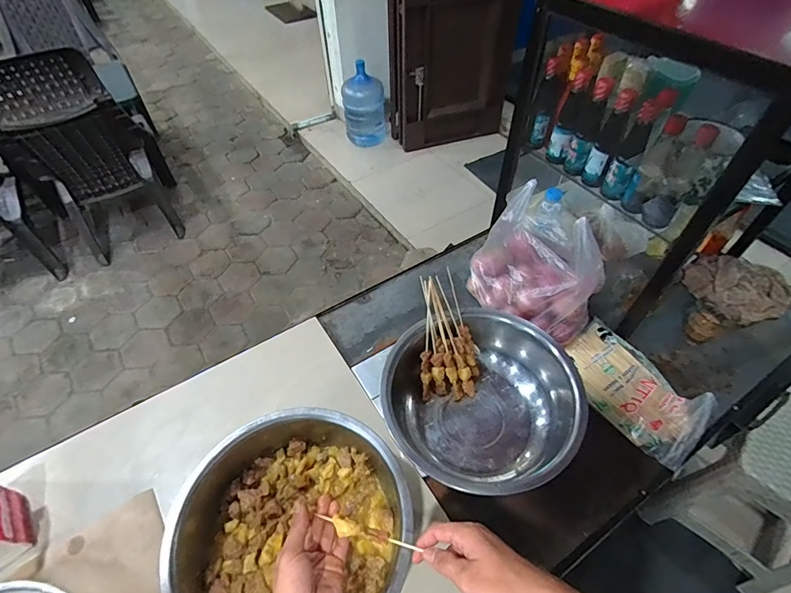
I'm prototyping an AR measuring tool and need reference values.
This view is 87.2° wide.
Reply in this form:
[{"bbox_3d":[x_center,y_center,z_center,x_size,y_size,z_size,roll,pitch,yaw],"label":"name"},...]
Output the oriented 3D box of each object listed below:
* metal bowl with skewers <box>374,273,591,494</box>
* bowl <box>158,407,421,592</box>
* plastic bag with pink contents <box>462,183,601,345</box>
[{"bbox_3d":[0.128,0.162,0.653,0.288,0.142,0.281,0,51,0],"label":"metal bowl with skewers"},{"bbox_3d":[-0.125,0.313,0.554,0.289,0.116,0.286,0,51,0],"label":"bowl"},{"bbox_3d":[0.259,-0.060,0.760,0.239,0.215,0.130,35,59,25],"label":"plastic bag with pink contents"}]

